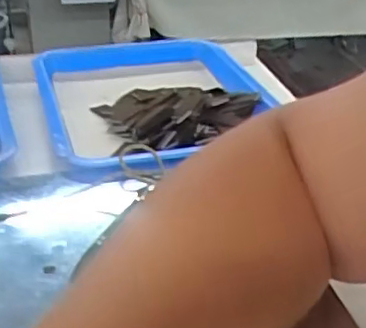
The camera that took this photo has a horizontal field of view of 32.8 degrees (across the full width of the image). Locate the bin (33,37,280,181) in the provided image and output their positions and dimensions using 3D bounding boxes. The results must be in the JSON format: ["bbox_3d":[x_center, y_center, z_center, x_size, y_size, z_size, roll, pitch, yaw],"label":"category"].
[{"bbox_3d":[-0.027,-0.067,0.648,0.228,0.041,0.289,-8,30,-15],"label":"bin"}]

